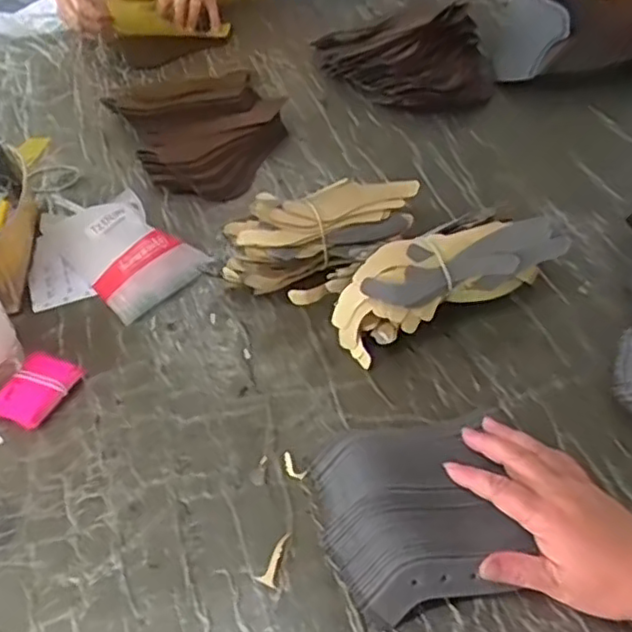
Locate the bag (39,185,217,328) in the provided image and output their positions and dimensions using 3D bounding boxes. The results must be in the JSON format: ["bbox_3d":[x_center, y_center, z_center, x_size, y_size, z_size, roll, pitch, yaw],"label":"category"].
[{"bbox_3d":[-0.207,-0.081,0.720,0.112,0.048,0.182,-34,54,-27],"label":"bag"}]

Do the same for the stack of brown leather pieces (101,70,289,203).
[{"bbox_3d":[-0.144,-0.261,0.903,0.229,0.038,0.283,-29,51,-23],"label":"stack of brown leather pieces"}]

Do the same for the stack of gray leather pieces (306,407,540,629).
[{"bbox_3d":[0.073,0.136,0.490,0.137,0.033,0.146,-11,46,-10],"label":"stack of gray leather pieces"}]

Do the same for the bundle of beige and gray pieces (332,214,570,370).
[{"bbox_3d":[0.121,-0.040,0.636,0.224,0.073,0.077,-20,48,-17],"label":"bundle of beige and gray pieces"}]

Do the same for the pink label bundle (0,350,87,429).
[{"bbox_3d":[-0.248,0.064,0.593,0.052,0.020,0.074,17,49,18],"label":"pink label bundle"}]

